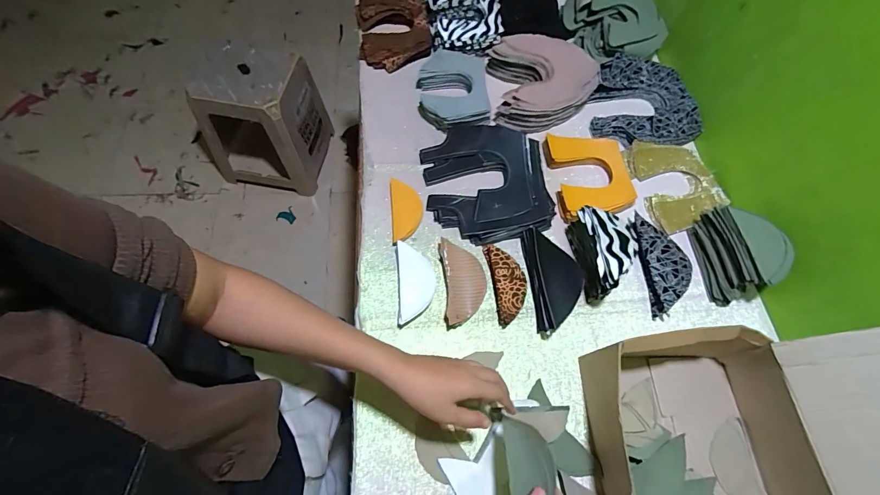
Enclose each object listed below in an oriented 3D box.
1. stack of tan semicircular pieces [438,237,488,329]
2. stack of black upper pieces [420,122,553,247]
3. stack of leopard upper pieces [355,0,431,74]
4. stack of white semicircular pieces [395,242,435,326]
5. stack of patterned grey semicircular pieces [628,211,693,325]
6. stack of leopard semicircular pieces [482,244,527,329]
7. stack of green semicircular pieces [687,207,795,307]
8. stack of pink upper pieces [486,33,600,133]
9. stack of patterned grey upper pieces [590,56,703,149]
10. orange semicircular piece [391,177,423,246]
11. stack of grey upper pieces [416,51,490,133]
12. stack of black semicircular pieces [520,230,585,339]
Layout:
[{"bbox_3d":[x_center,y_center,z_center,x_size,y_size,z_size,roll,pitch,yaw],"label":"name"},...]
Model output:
[{"bbox_3d":[0.034,0.051,0.543,0.060,0.027,0.116,-4,66,-4],"label":"stack of tan semicircular pieces"},{"bbox_3d":[0.074,-0.110,0.609,0.189,0.033,0.206,-6,66,-5],"label":"stack of black upper pieces"},{"bbox_3d":[-0.091,-0.425,0.736,0.134,0.053,0.172,-5,67,-7],"label":"stack of leopard upper pieces"},{"bbox_3d":[-0.034,0.050,0.535,0.052,0.021,0.112,-3,66,-4],"label":"stack of white semicircular pieces"},{"bbox_3d":[0.340,0.025,0.572,0.075,0.022,0.152,-6,66,-5],"label":"stack of patterned grey semicircular pieces"},{"bbox_3d":[0.098,0.050,0.552,0.048,0.023,0.119,-7,66,-6],"label":"stack of leopard semicircular pieces"},{"bbox_3d":[0.443,0.004,0.557,0.083,0.072,0.133,-8,66,-6],"label":"stack of green semicircular pieces"},{"bbox_3d":[0.187,-0.304,0.690,0.184,0.053,0.179,-5,66,-5],"label":"stack of pink upper pieces"},{"bbox_3d":[0.377,-0.266,0.695,0.191,0.042,0.185,11,65,2],"label":"stack of patterned grey upper pieces"},{"bbox_3d":[-0.051,-0.057,0.587,0.048,0.010,0.106,-4,66,-4],"label":"orange semicircular piece"},{"bbox_3d":[0.024,-0.279,0.680,0.123,0.038,0.159,-3,66,-4],"label":"stack of grey upper pieces"},{"bbox_3d":[0.164,0.046,0.542,0.071,0.041,0.143,-3,66,-4],"label":"stack of black semicircular pieces"}]

